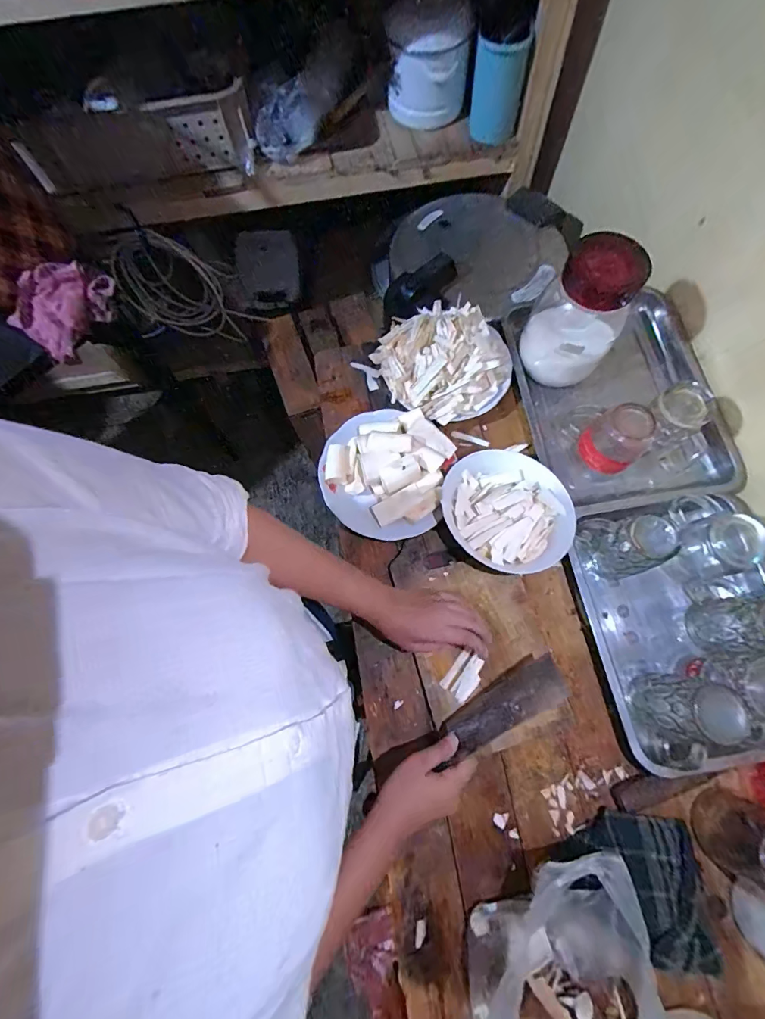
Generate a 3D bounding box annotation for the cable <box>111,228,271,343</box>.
[{"bbox_3d":[-0.579,-0.642,1.246,0.380,0.295,0.097,12,74,5],"label":"cable"}]

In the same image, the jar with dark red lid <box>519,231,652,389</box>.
[{"bbox_3d":[0.283,-0.279,0.617,0.122,0.188,0.097,31,77,10],"label":"jar with dark red lid"}]

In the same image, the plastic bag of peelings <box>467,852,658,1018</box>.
[{"bbox_3d":[0.178,0.502,0.426,0.163,0.139,0.275,-7,73,-1],"label":"plastic bag of peelings"}]

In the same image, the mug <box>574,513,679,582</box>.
[{"bbox_3d":[0.335,0.047,0.579,0.093,0.112,0.083,-17,74,-3],"label":"mug"}]

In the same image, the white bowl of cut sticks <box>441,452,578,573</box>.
[{"bbox_3d":[0.177,0.002,0.608,0.174,0.071,0.182,0,73,2],"label":"white bowl of cut sticks"}]

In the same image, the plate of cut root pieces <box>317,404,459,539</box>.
[{"bbox_3d":[0.005,-0.059,0.635,0.184,0.051,0.199,0,73,2],"label":"plate of cut root pieces"}]

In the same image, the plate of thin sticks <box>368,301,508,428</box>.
[{"bbox_3d":[0.094,-0.240,0.675,0.214,0.061,0.185,31,77,10],"label":"plate of thin sticks"}]

